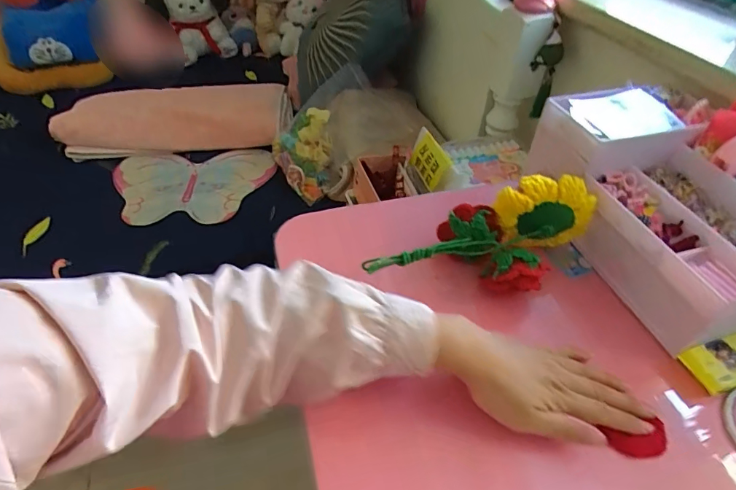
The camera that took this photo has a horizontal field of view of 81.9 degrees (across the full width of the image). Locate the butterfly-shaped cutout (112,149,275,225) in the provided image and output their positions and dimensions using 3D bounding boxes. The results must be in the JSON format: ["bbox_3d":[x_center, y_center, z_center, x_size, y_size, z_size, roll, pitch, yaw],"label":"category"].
[{"bbox_3d":[-0.422,-0.141,1.004,0.390,0.034,0.259,-2,45,-5],"label":"butterfly-shaped cutout"}]

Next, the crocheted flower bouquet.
[{"bbox_3d":[0.126,0.005,0.453,0.252,0.099,0.110,-18,47,-2],"label":"crocheted flower bouquet"}]

